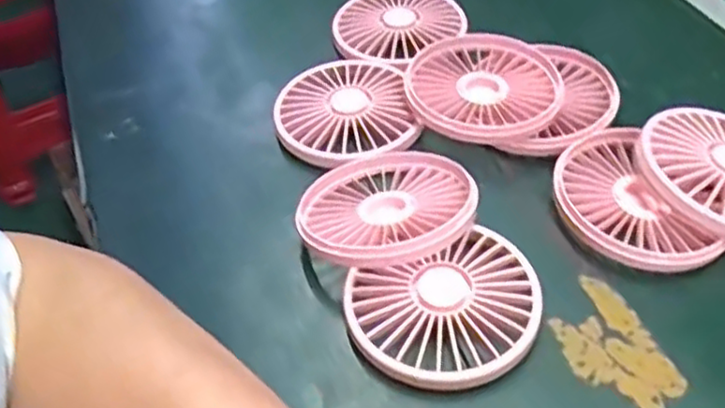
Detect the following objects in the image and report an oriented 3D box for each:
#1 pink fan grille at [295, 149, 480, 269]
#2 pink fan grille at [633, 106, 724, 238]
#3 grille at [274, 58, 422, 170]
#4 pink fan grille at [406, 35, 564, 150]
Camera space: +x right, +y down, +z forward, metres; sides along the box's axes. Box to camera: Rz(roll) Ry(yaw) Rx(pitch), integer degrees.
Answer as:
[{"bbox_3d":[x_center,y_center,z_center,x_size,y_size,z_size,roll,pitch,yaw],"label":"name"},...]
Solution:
[{"bbox_3d":[0.012,0.002,0.355,0.087,0.013,0.090,-21,31,-13],"label":"pink fan grille"},{"bbox_3d":[0.182,-0.017,0.354,0.085,0.011,0.086,5,48,-6],"label":"pink fan grille"},{"bbox_3d":[-0.011,-0.056,0.421,0.079,0.008,0.090,-12,48,-5],"label":"grille"},{"bbox_3d":[0.071,-0.069,0.416,0.086,0.015,0.089,-3,48,4],"label":"pink fan grille"}]

